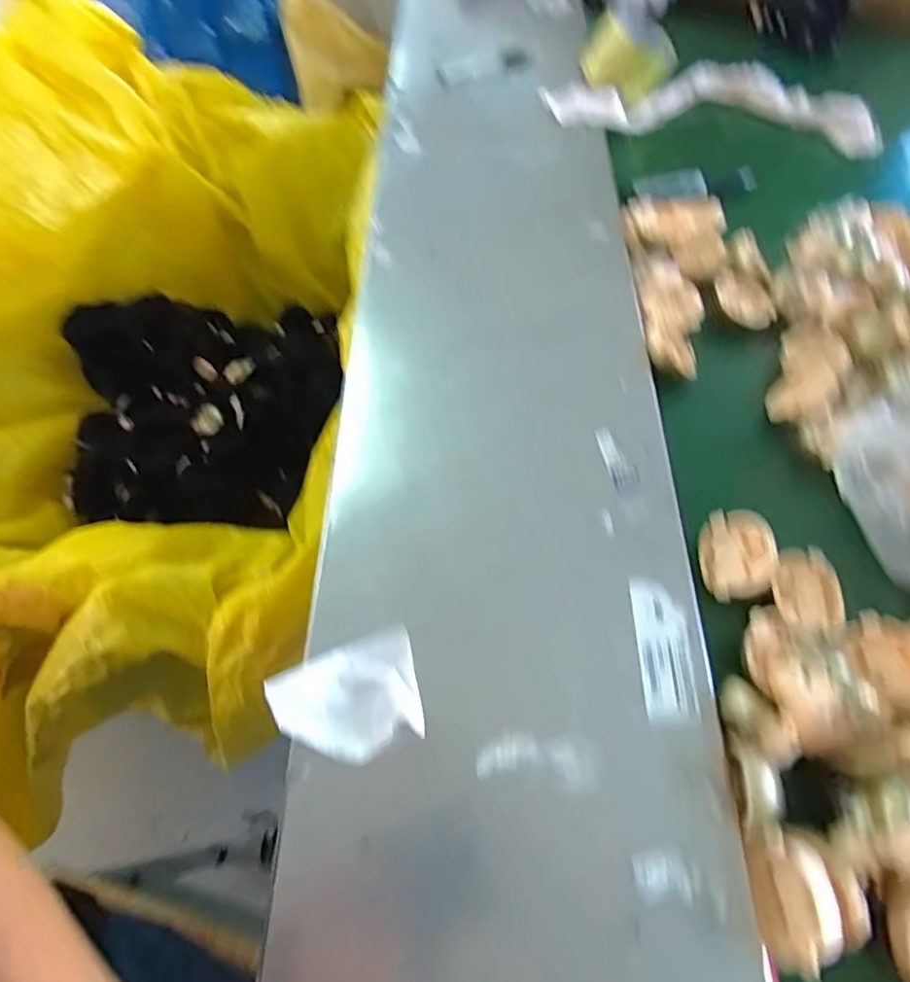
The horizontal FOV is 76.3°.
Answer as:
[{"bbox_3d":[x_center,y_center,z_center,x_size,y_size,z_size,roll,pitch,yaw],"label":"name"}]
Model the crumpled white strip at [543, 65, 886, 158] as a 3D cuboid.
[{"bbox_3d":[0.289,-0.448,0.671,0.375,0.036,0.128,4,60,1],"label":"crumpled white strip"}]

